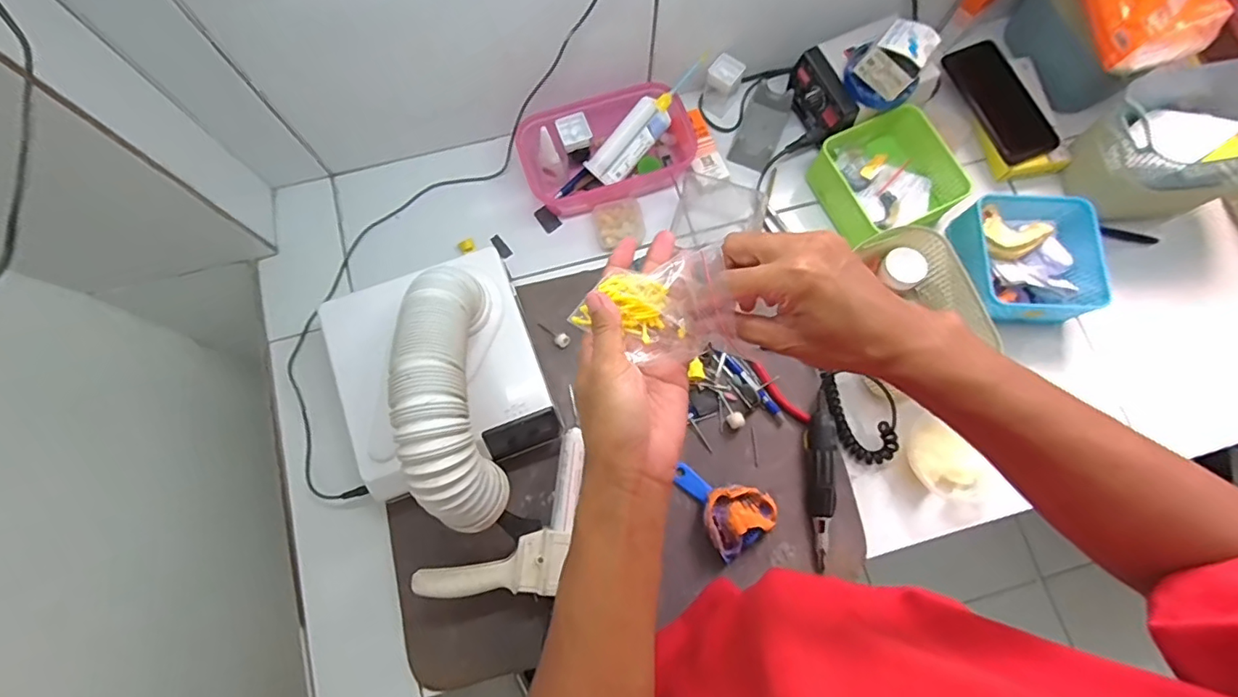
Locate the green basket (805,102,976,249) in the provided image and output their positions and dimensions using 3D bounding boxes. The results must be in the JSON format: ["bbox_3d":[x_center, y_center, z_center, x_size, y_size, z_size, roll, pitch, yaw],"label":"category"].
[{"bbox_3d":[0.307,-0.198,0.657,0.139,0.074,0.138,-30,78,-8],"label":"green basket"}]

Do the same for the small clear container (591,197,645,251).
[{"bbox_3d":[-0.001,-0.149,0.653,0.057,0.018,0.056,-18,77,-5],"label":"small clear container"}]

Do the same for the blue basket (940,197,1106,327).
[{"bbox_3d":[0.457,-0.103,0.629,0.138,0.065,0.145,-2,76,-1],"label":"blue basket"}]

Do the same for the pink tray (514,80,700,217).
[{"bbox_3d":[-0.015,-0.235,0.645,0.198,0.059,0.107,-22,77,-6],"label":"pink tray"}]

